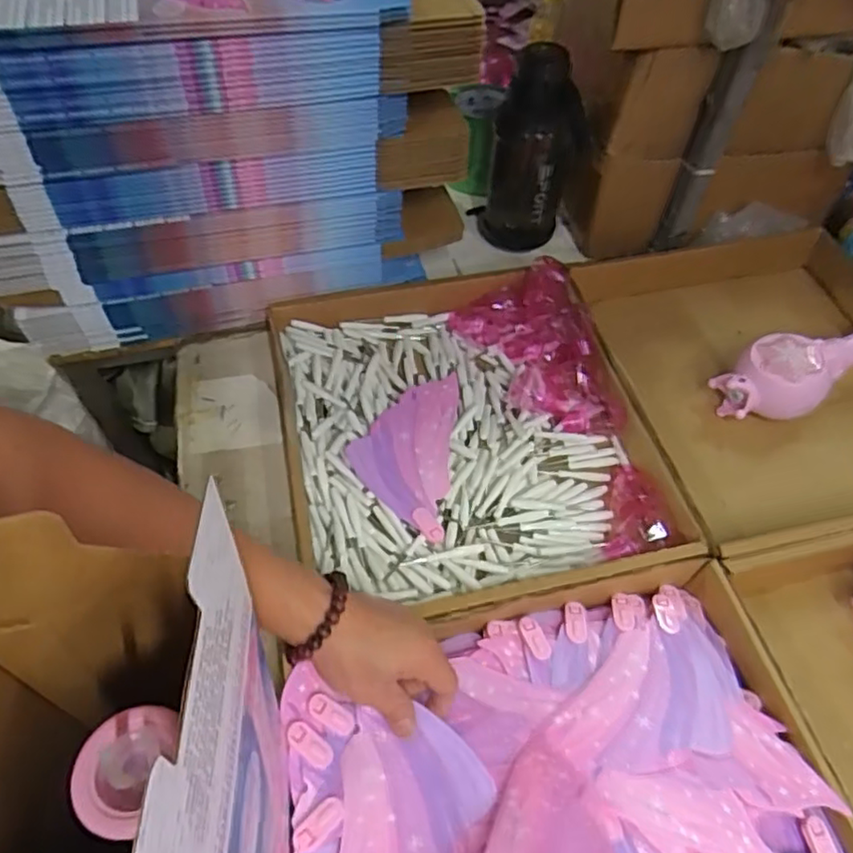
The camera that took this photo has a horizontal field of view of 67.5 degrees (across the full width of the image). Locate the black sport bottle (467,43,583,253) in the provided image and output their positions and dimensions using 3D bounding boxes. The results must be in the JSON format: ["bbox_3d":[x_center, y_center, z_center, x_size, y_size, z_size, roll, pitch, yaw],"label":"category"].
[{"bbox_3d":[0.124,-0.340,0.782,0.101,0.225,0.107,-6,54,-5],"label":"black sport bottle"}]

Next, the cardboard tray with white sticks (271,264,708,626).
[{"bbox_3d":[0.032,0.001,0.646,0.347,0.061,0.378,-11,55,-9],"label":"cardboard tray with white sticks"}]

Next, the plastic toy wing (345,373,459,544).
[{"bbox_3d":[-0.024,0.024,0.636,0.098,0.020,0.186,5,54,3],"label":"plastic toy wing"}]

